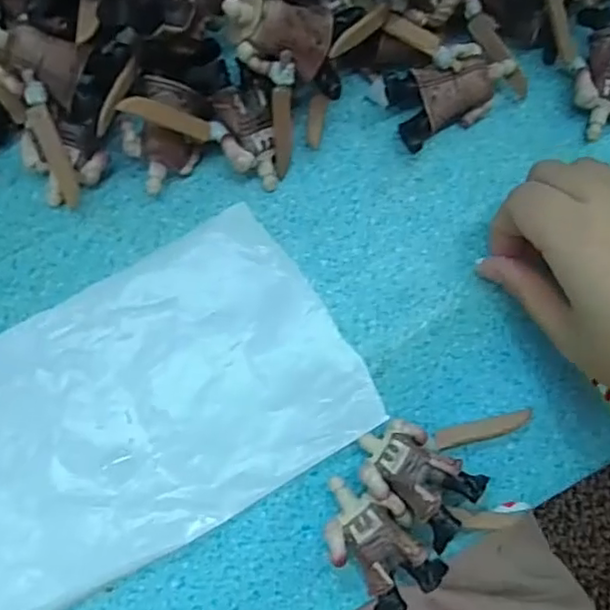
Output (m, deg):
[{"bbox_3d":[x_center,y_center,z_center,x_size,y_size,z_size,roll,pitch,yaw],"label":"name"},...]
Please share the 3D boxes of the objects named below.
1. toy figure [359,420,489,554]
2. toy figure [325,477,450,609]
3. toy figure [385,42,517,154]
[{"bbox_3d":[0.047,0.073,0.264,0.049,0.022,0.034,40,81,4],"label":"toy figure"},{"bbox_3d":[0.030,0.101,0.263,0.036,0.018,0.058,-35,84,-8],"label":"toy figure"},{"bbox_3d":[0.068,-0.101,0.289,0.058,0.025,0.034,-27,83,-7],"label":"toy figure"}]

